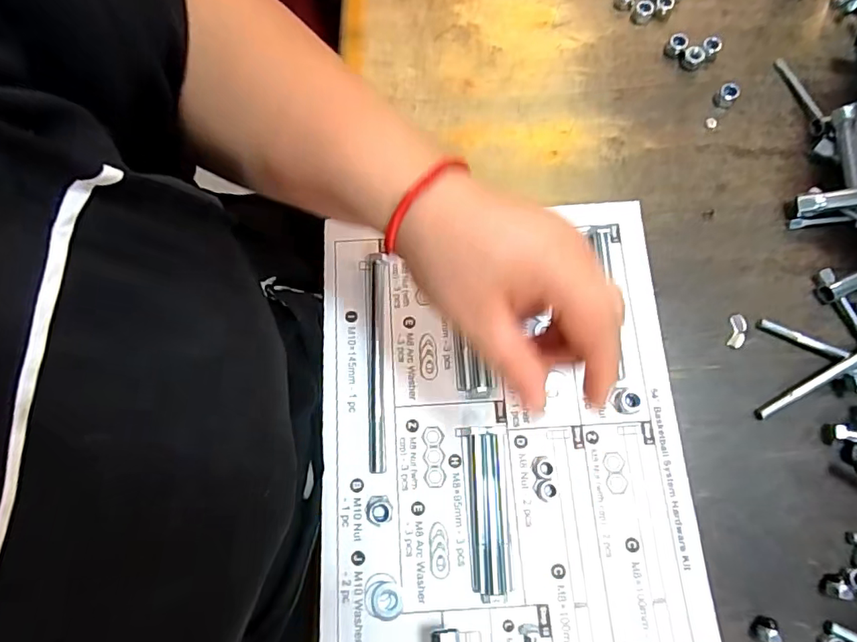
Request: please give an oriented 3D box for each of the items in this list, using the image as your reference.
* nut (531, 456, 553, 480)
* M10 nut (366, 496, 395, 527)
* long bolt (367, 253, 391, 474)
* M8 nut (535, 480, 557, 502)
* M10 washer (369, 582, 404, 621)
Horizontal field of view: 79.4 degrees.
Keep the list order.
[{"bbox_3d":[0.075,0.097,0.340,0.013,0.006,0.014,-1,75,2],"label":"nut"},{"bbox_3d":[-0.032,0.122,0.330,0.018,0.012,0.018,0,75,2],"label":"M10 nut"},{"bbox_3d":[-0.036,0.027,0.360,0.014,0.012,0.150,-1,75,2],"label":"long bolt"},{"bbox_3d":[0.076,0.110,0.334,0.013,0.007,0.013,-1,75,2],"label":"M8 nut"},{"bbox_3d":[-0.026,0.172,0.317,0.020,0.004,0.021,-1,75,2],"label":"M10 washer"}]

